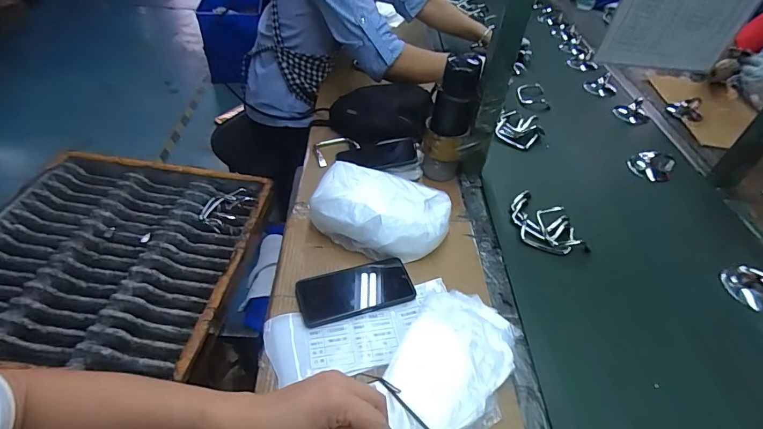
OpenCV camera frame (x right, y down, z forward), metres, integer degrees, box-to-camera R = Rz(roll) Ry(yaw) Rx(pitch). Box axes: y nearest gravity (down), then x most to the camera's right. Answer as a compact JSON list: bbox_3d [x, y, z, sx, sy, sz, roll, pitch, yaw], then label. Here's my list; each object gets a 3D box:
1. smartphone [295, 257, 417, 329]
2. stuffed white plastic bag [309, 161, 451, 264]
[{"bbox_3d":[-0.036,0.109,0.599,0.167,0.012,0.080,-10,48,-16],"label":"smartphone"},{"bbox_3d":[-0.001,-0.003,0.664,0.210,0.073,0.130,16,46,8],"label":"stuffed white plastic bag"}]

